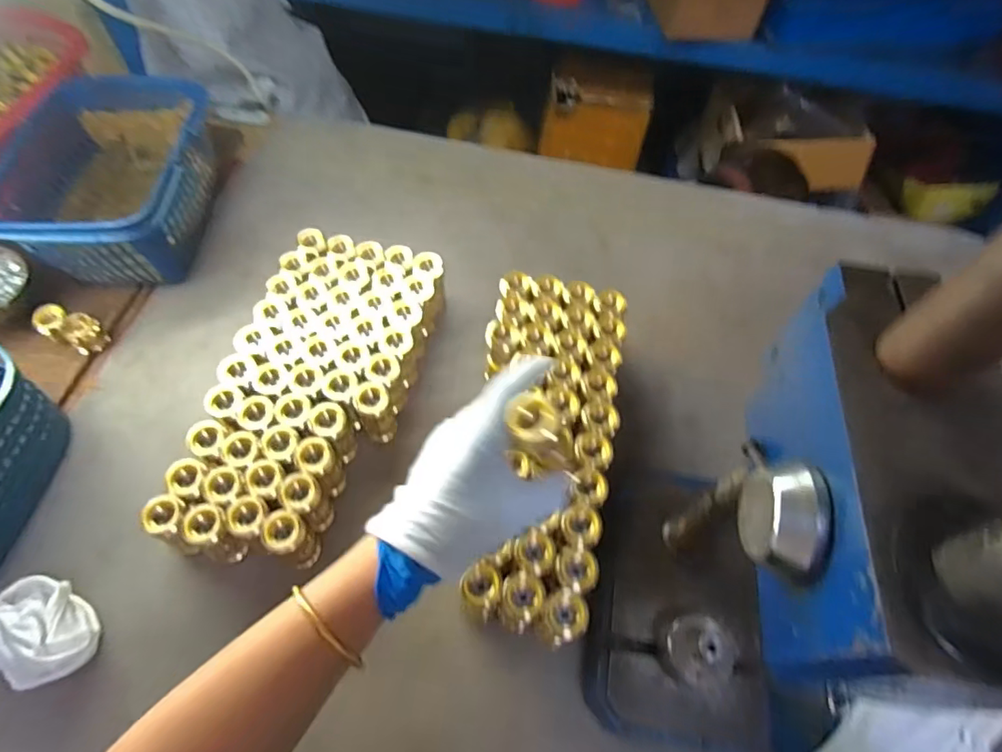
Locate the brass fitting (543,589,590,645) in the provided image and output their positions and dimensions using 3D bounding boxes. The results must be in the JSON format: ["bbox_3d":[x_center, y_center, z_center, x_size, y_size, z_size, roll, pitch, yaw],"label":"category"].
[{"bbox_3d":[0.047,0.175,0.391,0.031,0.036,0.031,2,58,-4],"label":"brass fitting"}]

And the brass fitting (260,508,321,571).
[{"bbox_3d":[-0.173,0.138,0.447,0.034,0.065,0.032,2,58,-4],"label":"brass fitting"}]

